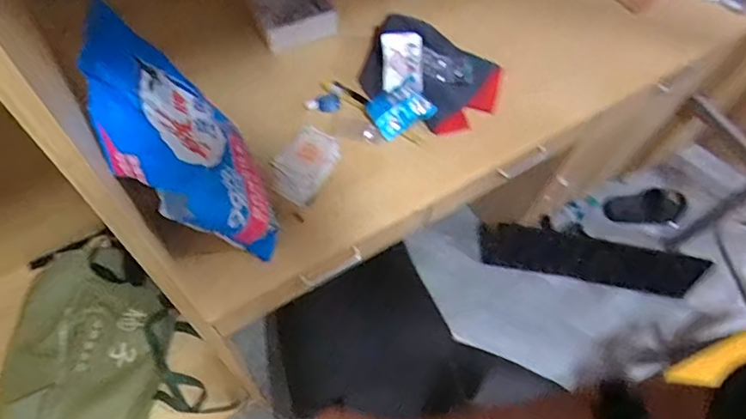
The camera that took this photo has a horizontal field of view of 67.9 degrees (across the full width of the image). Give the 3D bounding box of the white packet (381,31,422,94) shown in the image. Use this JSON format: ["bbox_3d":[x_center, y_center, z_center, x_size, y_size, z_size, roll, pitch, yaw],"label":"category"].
[{"bbox_3d":[0.045,-0.229,0.862,0.062,0.018,0.089,-2,97,-15],"label":"white packet"}]

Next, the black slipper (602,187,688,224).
[{"bbox_3d":[0.788,-0.010,1.601,0.232,0.056,0.100,-6,65,9],"label":"black slipper"}]

